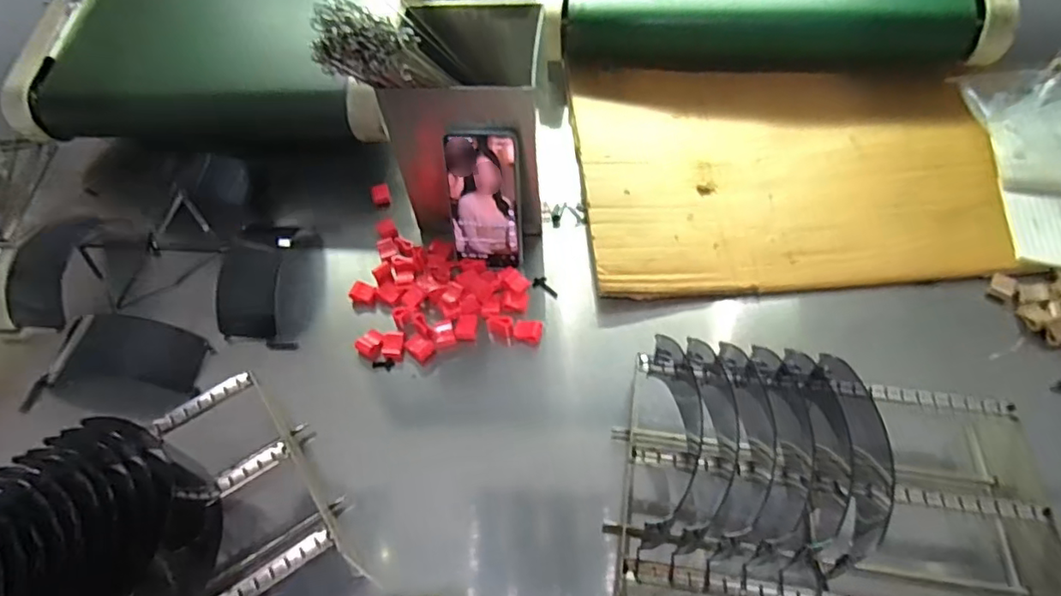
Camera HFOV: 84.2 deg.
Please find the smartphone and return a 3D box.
[{"bbox_3d":[-0.048,-0.103,0.626,0.076,0.153,0.010,3,36,7],"label":"smartphone"}]

